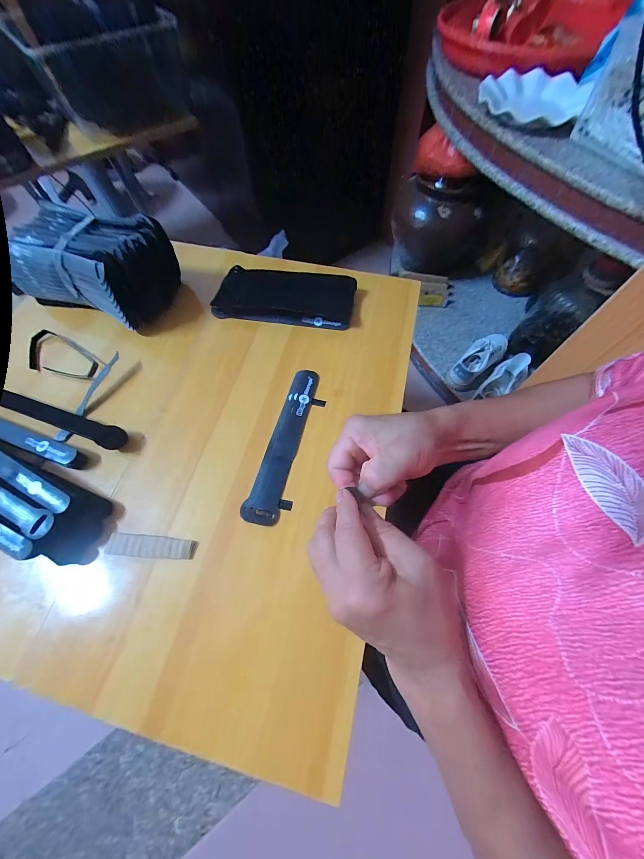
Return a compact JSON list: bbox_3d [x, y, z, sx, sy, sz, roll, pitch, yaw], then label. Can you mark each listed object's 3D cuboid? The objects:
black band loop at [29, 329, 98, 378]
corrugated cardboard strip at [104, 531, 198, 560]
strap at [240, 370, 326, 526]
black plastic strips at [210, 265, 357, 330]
[{"bbox_3d":[-0.362,-0.098,0.414,0.117,0.014,0.057,24,68,12],"label":"black band loop"},{"bbox_3d":[-0.175,0.120,0.308,0.091,0.004,0.021,4,65,3],"label":"corrugated cardboard strip"},{"bbox_3d":[-0.038,0.014,0.355,0.045,0.007,0.195,14,66,7],"label":"strap"},{"bbox_3d":[-0.054,-0.204,0.457,0.201,0.025,0.090,7,65,4],"label":"black plastic strips"}]

